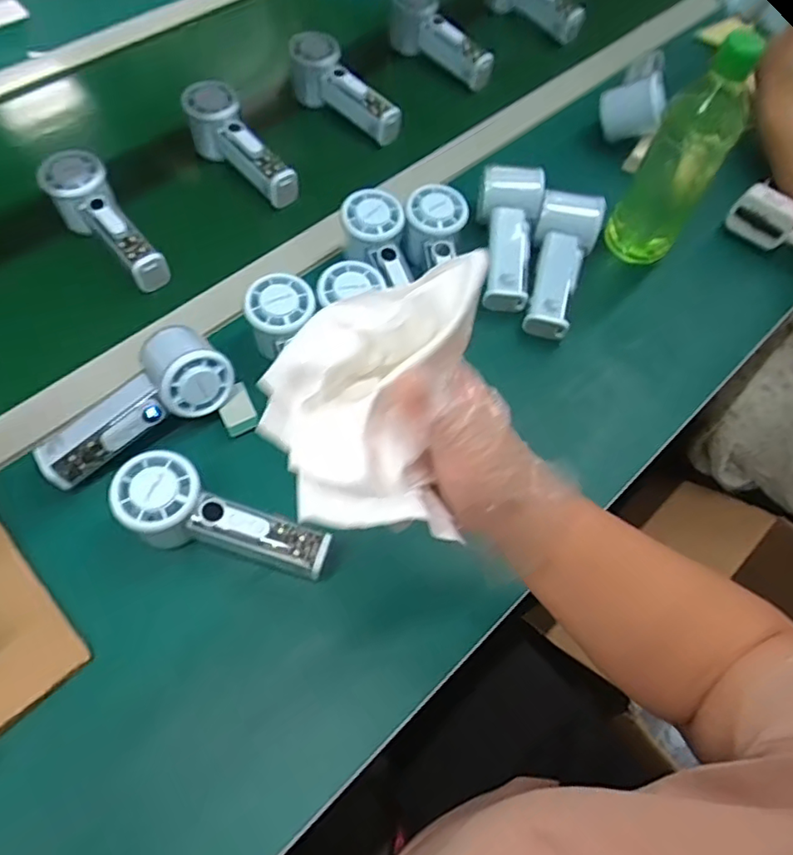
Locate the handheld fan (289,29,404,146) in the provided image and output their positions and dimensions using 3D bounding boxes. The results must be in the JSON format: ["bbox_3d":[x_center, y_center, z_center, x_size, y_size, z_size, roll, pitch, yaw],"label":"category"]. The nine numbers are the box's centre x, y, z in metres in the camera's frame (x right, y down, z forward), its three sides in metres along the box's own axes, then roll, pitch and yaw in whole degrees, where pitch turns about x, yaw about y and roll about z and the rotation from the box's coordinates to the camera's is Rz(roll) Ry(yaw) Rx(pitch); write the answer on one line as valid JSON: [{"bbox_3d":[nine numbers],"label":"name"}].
[{"bbox_3d":[-0.059,-0.376,0.671,0.047,0.062,0.156,-38,69,-20],"label":"handheld fan"}]

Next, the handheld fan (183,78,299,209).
[{"bbox_3d":[-0.162,-0.293,0.623,0.059,0.050,0.159,-40,84,-21],"label":"handheld fan"}]

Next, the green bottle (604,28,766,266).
[{"bbox_3d":[0.249,-0.232,0.535,0.064,0.209,0.072,25,63,11],"label":"green bottle"}]

